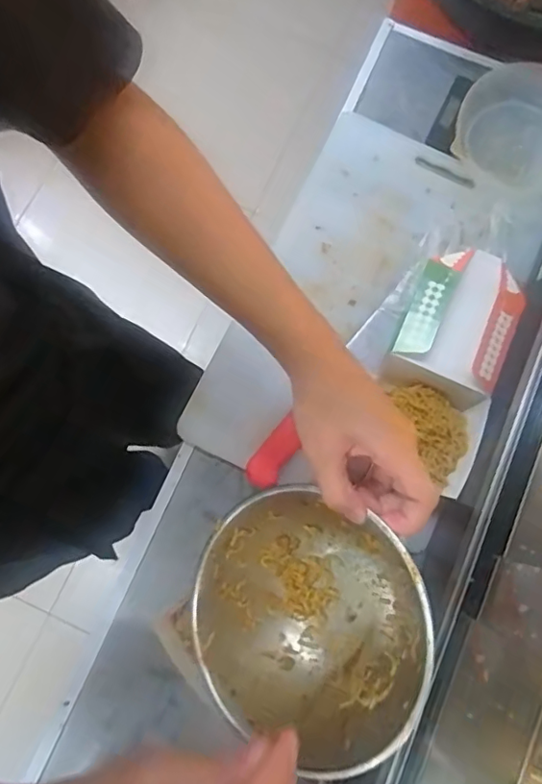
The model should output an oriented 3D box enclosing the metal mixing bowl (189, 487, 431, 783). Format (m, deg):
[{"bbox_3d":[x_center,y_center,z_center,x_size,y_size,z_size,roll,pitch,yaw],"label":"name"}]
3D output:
[{"bbox_3d":[0.031,0.182,0.438,0.173,0.077,0.195,-42,81,-9],"label":"metal mixing bowl"}]

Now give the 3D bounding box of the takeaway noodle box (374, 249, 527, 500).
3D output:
[{"bbox_3d":[0.176,-0.025,0.553,0.107,0.056,0.230,18,77,3],"label":"takeaway noodle box"}]

